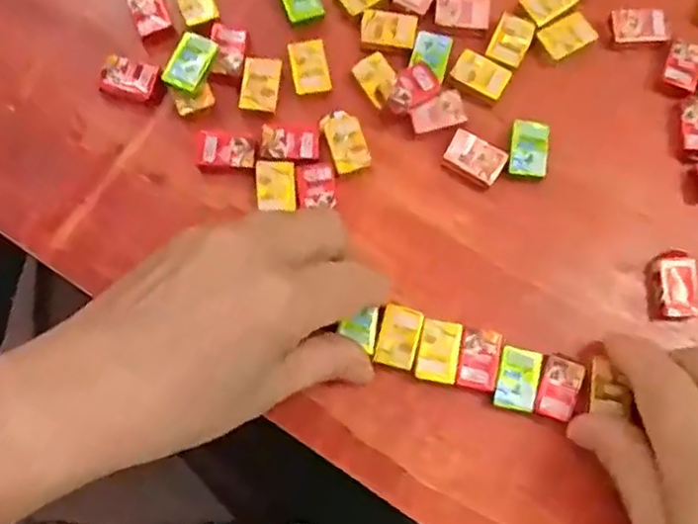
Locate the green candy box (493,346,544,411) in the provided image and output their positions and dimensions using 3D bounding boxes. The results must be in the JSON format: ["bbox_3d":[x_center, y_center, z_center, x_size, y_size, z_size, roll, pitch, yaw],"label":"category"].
[{"bbox_3d":[0.071,0.048,0.293,0.017,0.004,0.025,13,78,2],"label":"green candy box"}]

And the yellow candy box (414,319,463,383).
[{"bbox_3d":[0.038,0.037,0.296,0.017,0.004,0.026,11,78,2],"label":"yellow candy box"}]

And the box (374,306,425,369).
[{"bbox_3d":[0.021,0.032,0.299,0.017,0.005,0.025,15,78,3],"label":"box"}]

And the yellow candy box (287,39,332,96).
[{"bbox_3d":[-0.018,-0.090,0.323,0.017,0.004,0.026,-11,78,-3],"label":"yellow candy box"}]

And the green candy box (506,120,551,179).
[{"bbox_3d":[0.081,-0.051,0.320,0.018,0.008,0.027,11,78,2],"label":"green candy box"}]

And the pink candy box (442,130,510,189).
[{"bbox_3d":[0.056,-0.046,0.317,0.025,0.004,0.019,30,79,6],"label":"pink candy box"}]

